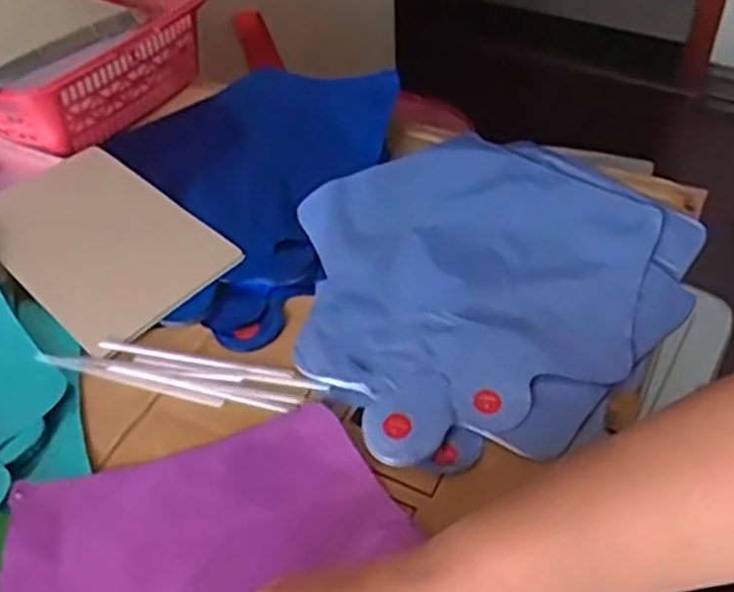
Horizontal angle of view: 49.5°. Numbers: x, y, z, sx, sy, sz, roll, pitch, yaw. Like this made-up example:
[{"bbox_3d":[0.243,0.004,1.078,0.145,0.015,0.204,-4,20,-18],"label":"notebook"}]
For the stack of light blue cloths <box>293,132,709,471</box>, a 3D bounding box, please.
[{"bbox_3d":[0.076,-0.019,0.510,0.267,0.031,0.228,-30,49,-23],"label":"stack of light blue cloths"}]

